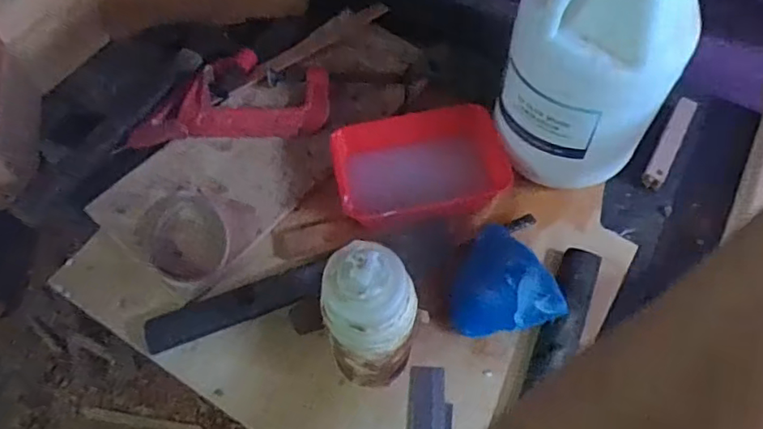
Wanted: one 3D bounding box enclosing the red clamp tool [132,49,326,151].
[{"bbox_3d":[-0.174,-0.140,0.677,0.221,0.028,0.129,-6,60,-1],"label":"red clamp tool"}]

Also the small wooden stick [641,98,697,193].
[{"bbox_3d":[0.330,-0.083,0.667,0.023,0.012,0.135,28,64,17],"label":"small wooden stick"}]

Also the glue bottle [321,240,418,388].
[{"bbox_3d":[-0.007,0.081,0.451,0.063,0.176,0.062,-1,60,2],"label":"glue bottle"}]

